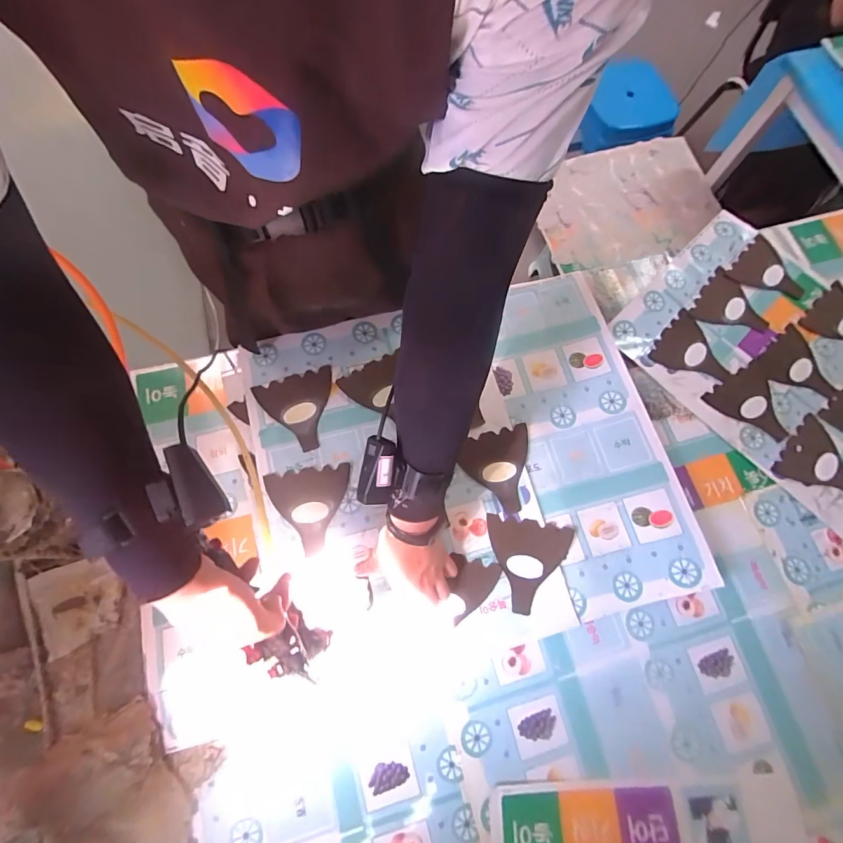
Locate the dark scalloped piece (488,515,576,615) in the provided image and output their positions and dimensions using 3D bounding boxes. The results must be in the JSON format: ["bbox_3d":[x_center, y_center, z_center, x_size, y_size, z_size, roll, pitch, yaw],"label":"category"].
[{"bbox_3d":[0.147,0.198,0.564,0.116,0.008,0.121,7,72,2],"label":"dark scalloped piece"}]

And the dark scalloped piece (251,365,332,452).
[{"bbox_3d":[-0.181,-0.015,0.617,0.113,0.008,0.118,-18,75,-6],"label":"dark scalloped piece"}]

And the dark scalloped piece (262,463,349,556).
[{"bbox_3d":[-0.157,0.125,0.576,0.114,0.008,0.119,-8,74,-3],"label":"dark scalloped piece"}]

